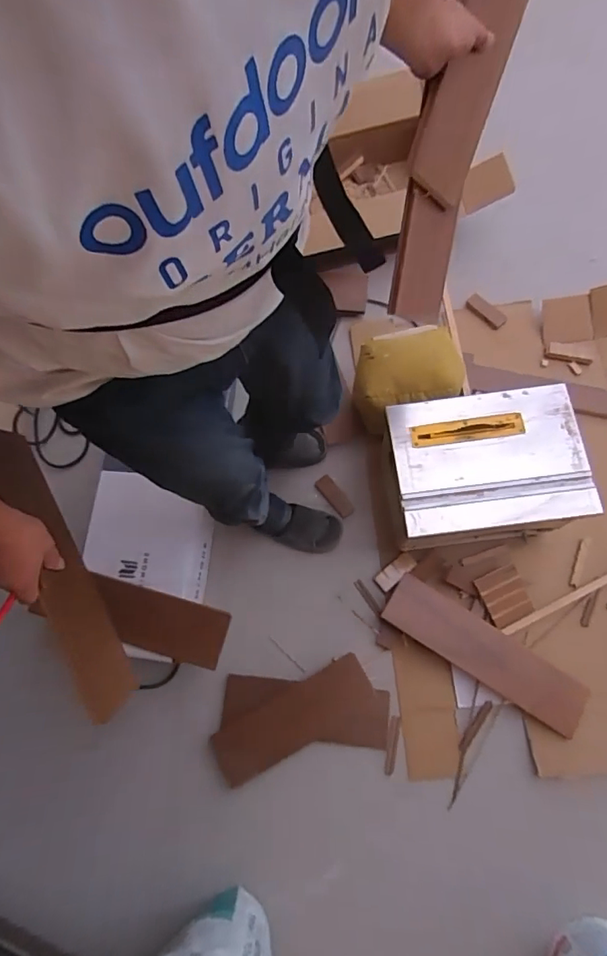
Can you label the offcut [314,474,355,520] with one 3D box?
[{"bbox_3d":[0.083,0.049,1.367,0.045,0.008,0.126,-37,74,-7],"label":"offcut"}]

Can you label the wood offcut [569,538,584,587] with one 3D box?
[{"bbox_3d":[0.687,0.215,1.261,0.020,0.005,0.123,18,77,7],"label":"wood offcut"}]

